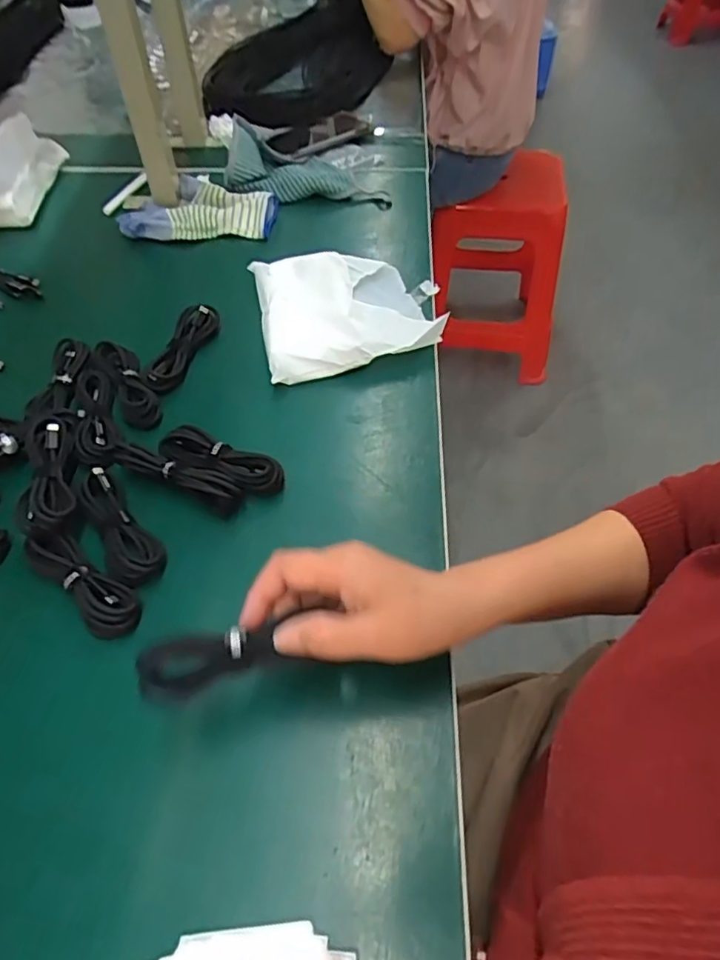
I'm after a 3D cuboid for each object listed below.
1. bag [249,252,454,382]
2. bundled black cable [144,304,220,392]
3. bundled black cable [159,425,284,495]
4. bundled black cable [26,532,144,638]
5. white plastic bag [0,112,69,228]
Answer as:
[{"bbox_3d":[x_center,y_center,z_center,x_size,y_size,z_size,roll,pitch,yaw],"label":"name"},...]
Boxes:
[{"bbox_3d":[-0.011,-0.176,0.591,0.174,0.032,0.171,-9,53,-6],"label":"bag"},{"bbox_3d":[-0.171,-0.128,0.560,0.033,0.023,0.111,10,53,9],"label":"bundled black cable"},{"bbox_3d":[-0.114,-0.017,0.475,0.105,0.016,0.033,21,56,17],"label":"bundled black cable"},{"bbox_3d":[-0.197,0.074,0.418,0.101,0.029,0.035,31,59,23],"label":"bundled black cable"},{"bbox_3d":[-0.438,-0.380,0.730,0.084,0.059,0.154,3,53,2],"label":"white plastic bag"}]

